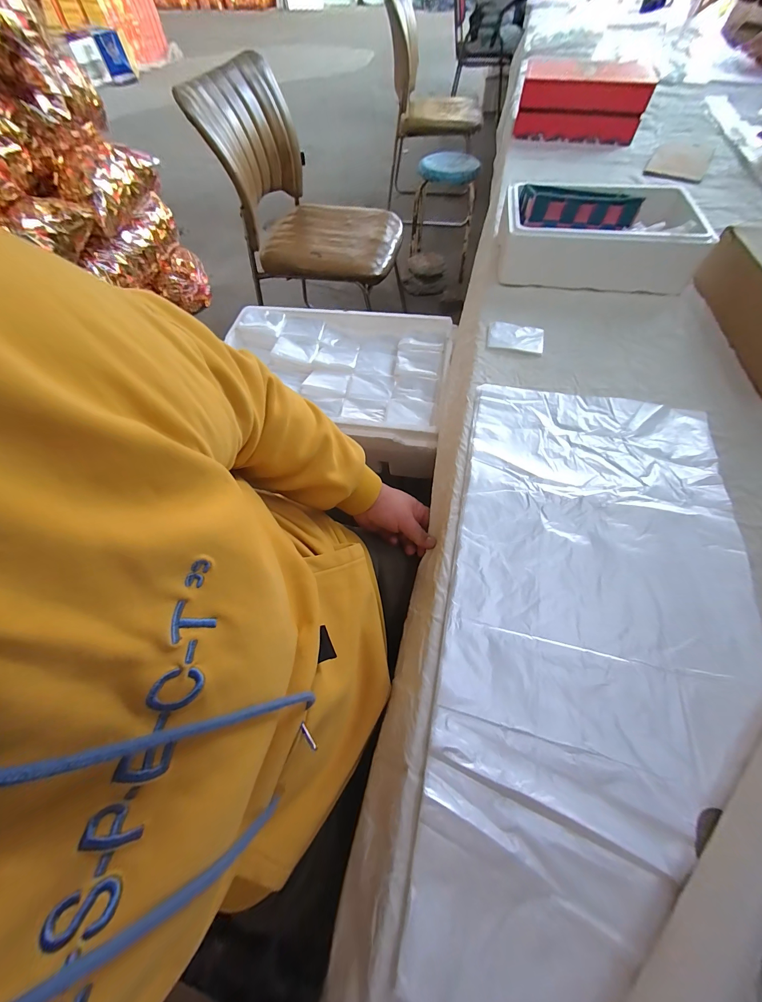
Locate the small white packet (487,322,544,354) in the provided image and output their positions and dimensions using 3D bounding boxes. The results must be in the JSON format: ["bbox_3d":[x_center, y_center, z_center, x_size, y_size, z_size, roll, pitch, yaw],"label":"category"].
[{"bbox_3d":[0.223,-0.272,0.546,0.088,0.007,0.062,9,63,6],"label":"small white packet"}]

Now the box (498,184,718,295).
[{"bbox_3d":[0.385,-0.489,0.598,0.313,0.091,0.191,8,62,6],"label":"box"}]

